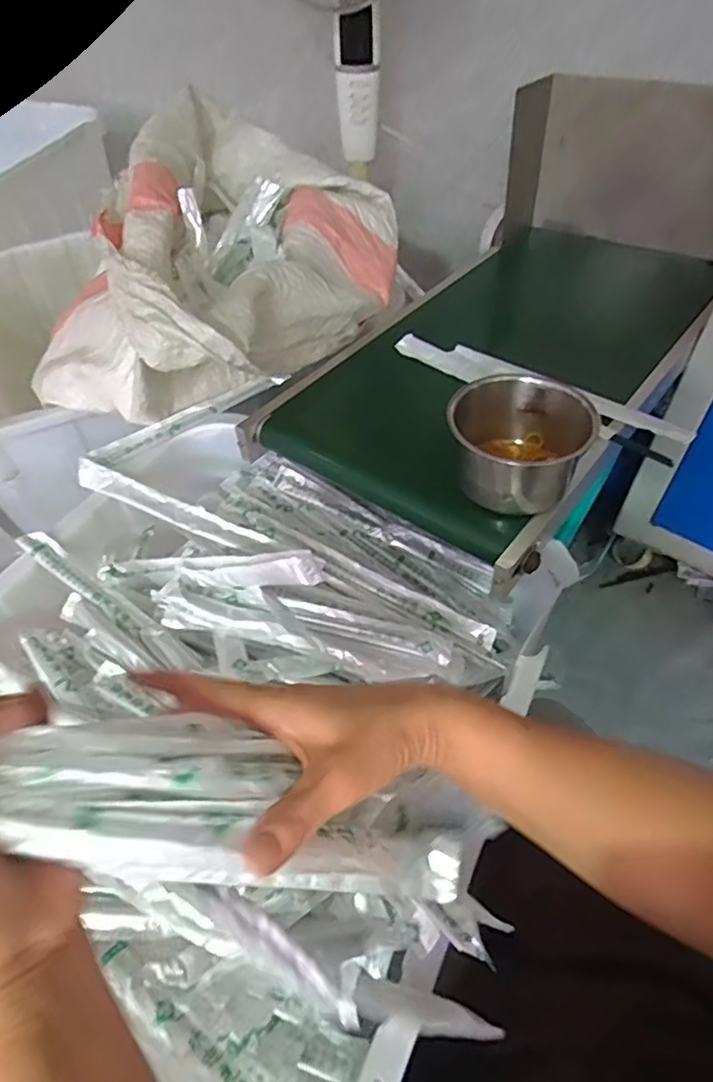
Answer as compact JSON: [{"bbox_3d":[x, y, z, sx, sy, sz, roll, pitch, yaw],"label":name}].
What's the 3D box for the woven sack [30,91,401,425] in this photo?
[{"bbox_3d":[-0.169,-0.352,0.780,0.376,0.236,0.470,27,56,21],"label":"woven sack"}]

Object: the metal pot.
[{"bbox_3d":[0.150,-0.088,0.585,0.127,0.096,0.116,-1,50,1],"label":"metal pot"}]

